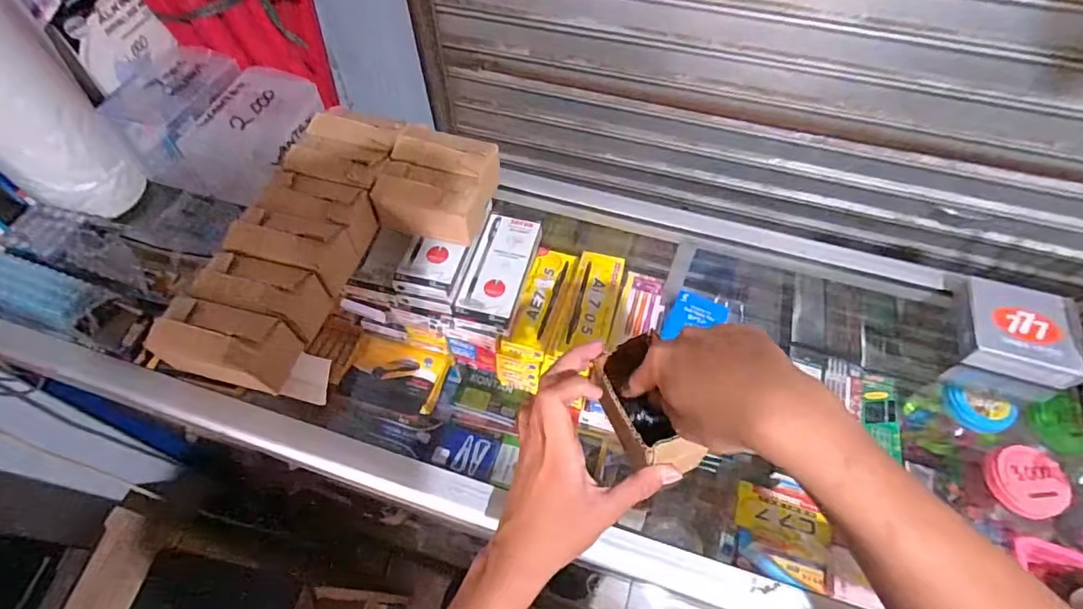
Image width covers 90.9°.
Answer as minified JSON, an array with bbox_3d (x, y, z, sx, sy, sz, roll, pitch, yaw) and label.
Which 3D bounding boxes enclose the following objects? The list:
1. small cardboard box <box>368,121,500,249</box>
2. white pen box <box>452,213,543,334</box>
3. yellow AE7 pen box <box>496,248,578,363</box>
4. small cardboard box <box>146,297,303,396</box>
[{"bbox_3d":[-0.110,-0.125,0.557,0.106,0.053,0.111,12,61,7],"label":"small cardboard box"},{"bbox_3d":[-0.050,-0.043,0.644,0.069,0.018,0.148,13,61,8],"label":"white pen box"},{"bbox_3d":[0.002,-0.002,0.678,0.060,0.026,0.151,18,61,10],"label":"yellow AE7 pen box"},{"bbox_3d":[-0.270,0.035,0.457,0.099,0.054,0.057,12,61,7],"label":"small cardboard box"}]

